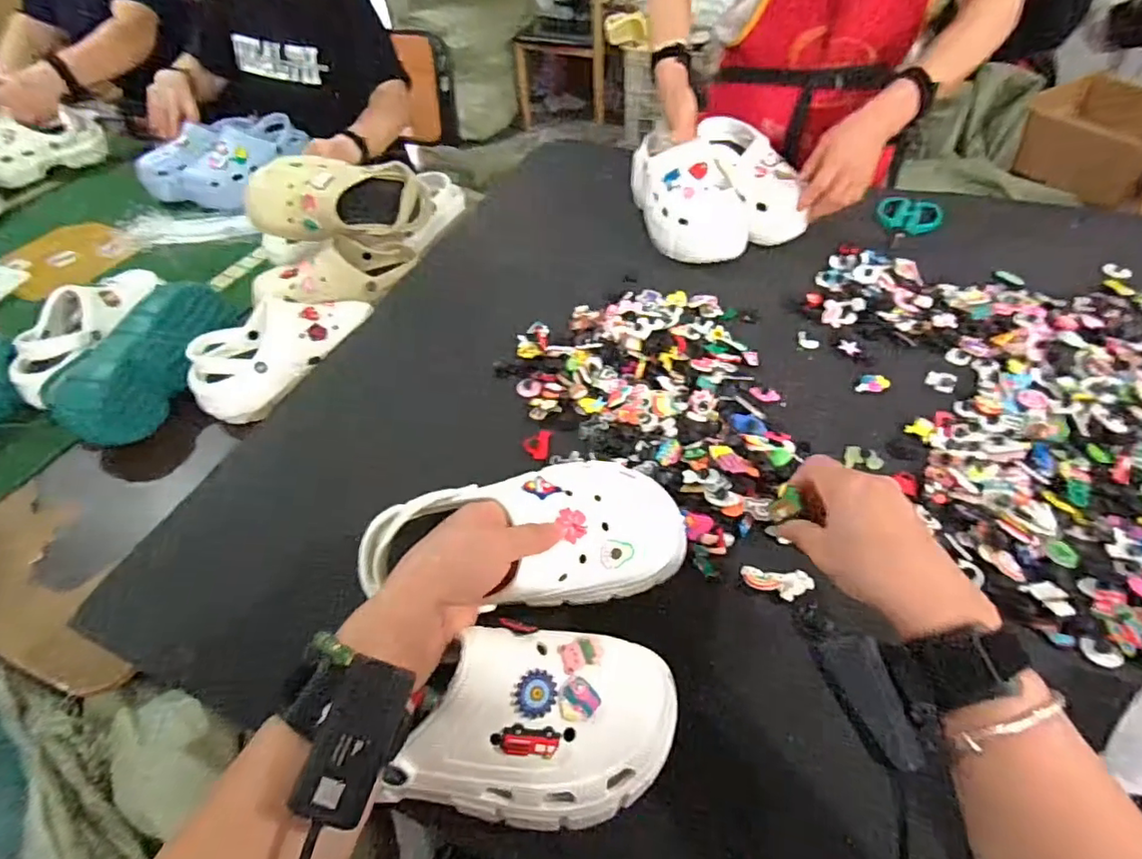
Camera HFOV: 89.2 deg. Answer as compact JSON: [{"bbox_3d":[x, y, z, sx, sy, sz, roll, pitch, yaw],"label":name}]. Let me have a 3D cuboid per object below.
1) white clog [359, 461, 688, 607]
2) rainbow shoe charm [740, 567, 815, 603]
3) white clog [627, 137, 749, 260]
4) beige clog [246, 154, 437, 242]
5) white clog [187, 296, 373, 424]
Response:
[{"bbox_3d":[-0.034,0.080,0.439,0.239,0.079,0.109,0,50,-4],"label":"white clog"},{"bbox_3d":[0.171,0.127,0.479,0.054,0.008,0.027,5,51,10],"label":"rainbow shoe charm"},{"bbox_3d":[0.163,-0.328,0.813,0.117,0.107,0.210,-11,50,-4],"label":"white clog"},{"bbox_3d":[-0.337,-0.338,0.861,0.259,0.112,0.113,-7,48,-20],"label":"beige clog"},{"bbox_3d":[-0.387,-0.110,0.781,0.113,0.088,0.242,36,61,30],"label":"white clog"}]

